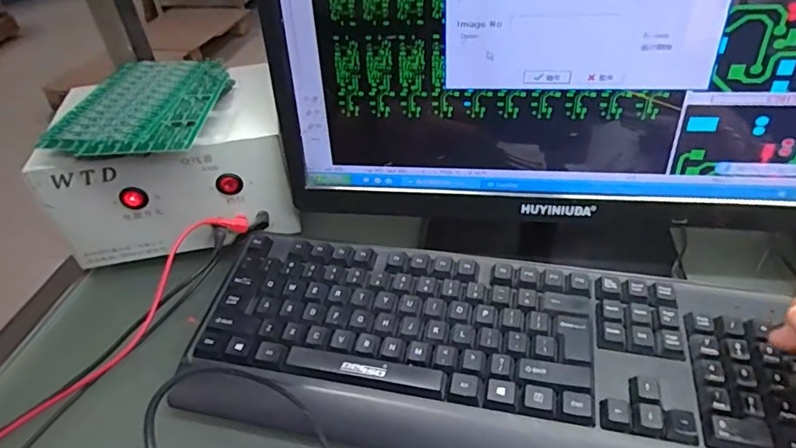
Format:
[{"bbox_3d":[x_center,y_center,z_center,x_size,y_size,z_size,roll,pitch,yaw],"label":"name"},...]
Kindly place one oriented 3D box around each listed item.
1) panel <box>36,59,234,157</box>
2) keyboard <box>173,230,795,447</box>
[{"bbox_3d":[-0.219,-0.111,0.468,0.119,0.016,0.167,1,41,5],"label":"panel"},{"bbox_3d":[0.060,0.094,0.378,0.423,0.040,0.158,7,42,12],"label":"keyboard"}]

